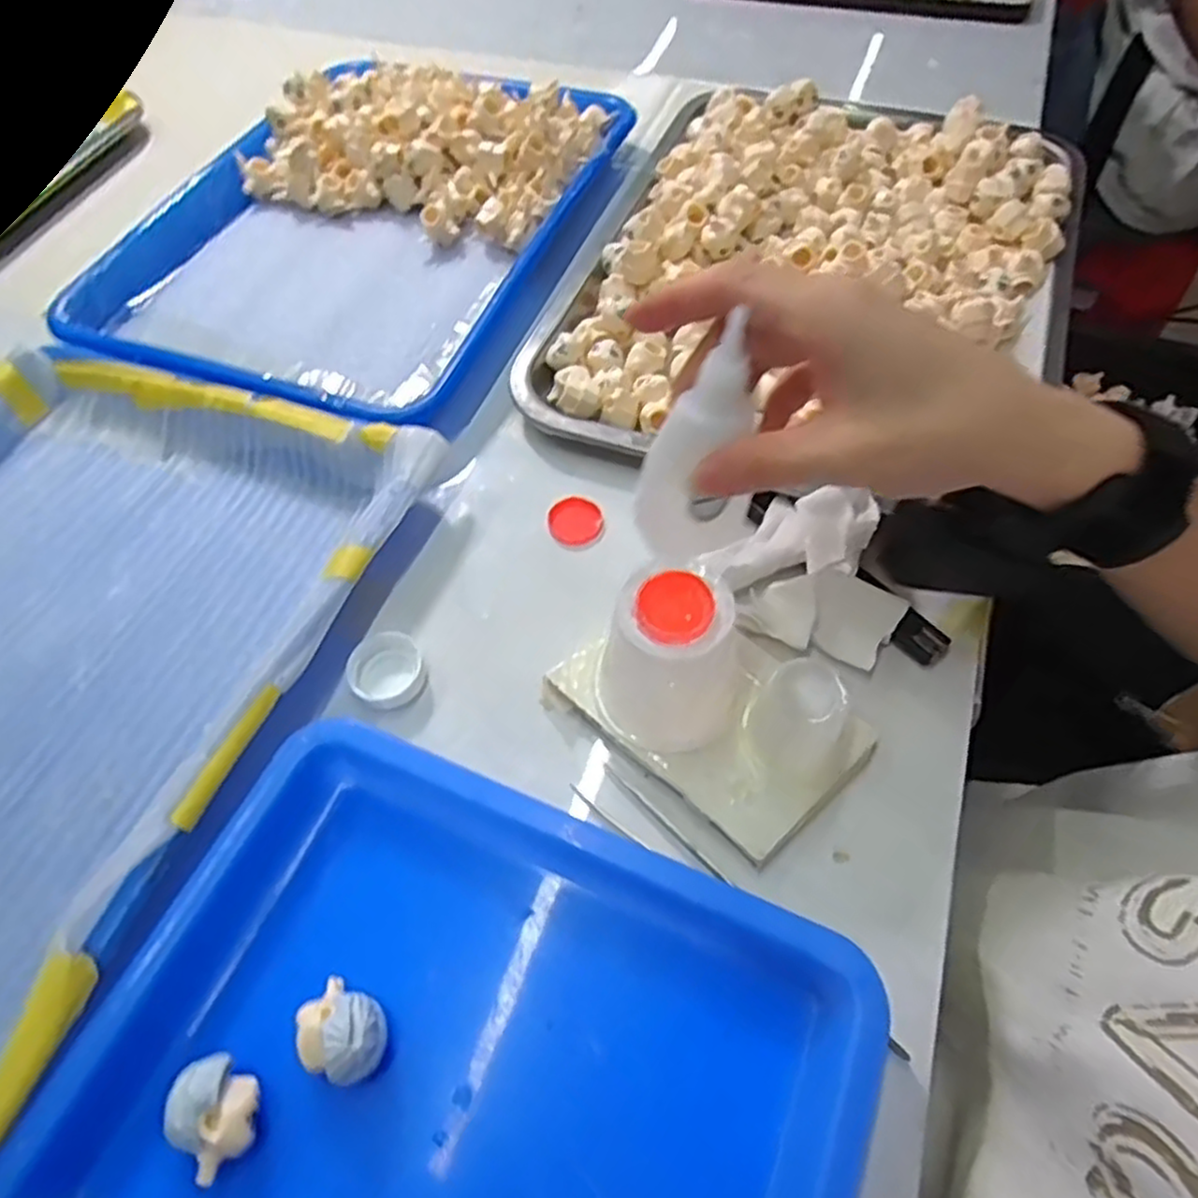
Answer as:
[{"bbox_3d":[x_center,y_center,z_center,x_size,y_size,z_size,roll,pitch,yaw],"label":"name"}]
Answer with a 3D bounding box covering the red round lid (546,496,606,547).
[{"bbox_3d":[-0.011,-0.037,0.343,0.026,0.004,0.027,-1,59,2],"label":"red round lid"}]

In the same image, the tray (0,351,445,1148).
[{"bbox_3d":[-0.248,0.030,0.292,0.257,0.045,0.334,16,61,12],"label":"tray"}]

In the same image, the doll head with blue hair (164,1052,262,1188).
[{"bbox_3d":[-0.113,0.151,0.213,0.021,0.020,0.028,-41,65,-20],"label":"doll head with blue hair"}]

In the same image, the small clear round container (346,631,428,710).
[{"bbox_3d":[-0.088,0.029,0.302,0.030,0.009,0.032,-1,59,2],"label":"small clear round container"}]

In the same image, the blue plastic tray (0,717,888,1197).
[{"bbox_3d":[-0.044,0.149,0.215,0.225,0.037,0.174,20,62,14],"label":"blue plastic tray"}]

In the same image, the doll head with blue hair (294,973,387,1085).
[{"bbox_3d":[-0.079,0.134,0.225,0.028,0.024,0.022,16,61,12],"label":"doll head with blue hair"}]

